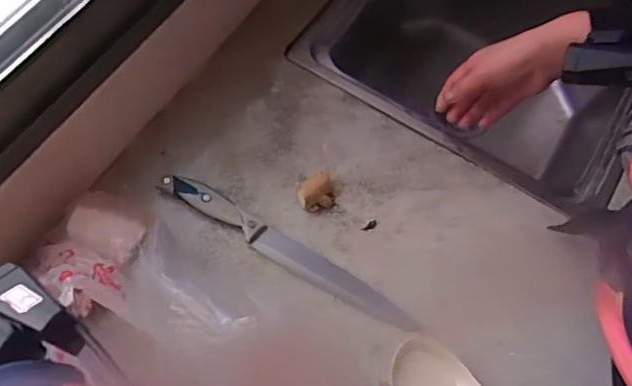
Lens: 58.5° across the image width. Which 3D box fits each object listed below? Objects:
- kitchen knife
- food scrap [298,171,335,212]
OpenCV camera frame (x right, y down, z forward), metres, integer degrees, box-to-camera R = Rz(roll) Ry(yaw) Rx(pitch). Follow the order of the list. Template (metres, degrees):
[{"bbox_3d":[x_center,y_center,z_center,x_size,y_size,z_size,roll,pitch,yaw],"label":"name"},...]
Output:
[{"bbox_3d":[-0.033,0.063,0.606,0.299,0.019,0.031,31,69,10],"label":"kitchen knife"},{"bbox_3d":[0.000,-0.003,0.634,0.043,0.027,0.040,1,67,-3],"label":"food scrap"}]

